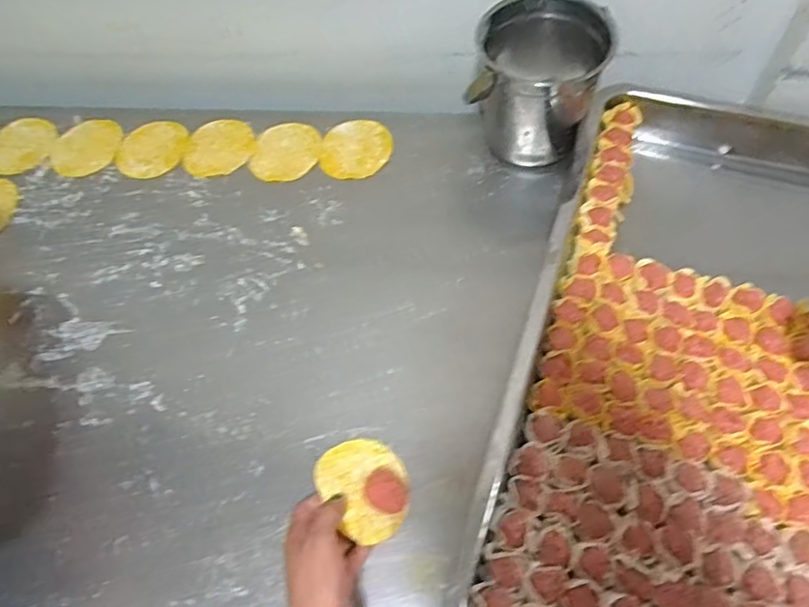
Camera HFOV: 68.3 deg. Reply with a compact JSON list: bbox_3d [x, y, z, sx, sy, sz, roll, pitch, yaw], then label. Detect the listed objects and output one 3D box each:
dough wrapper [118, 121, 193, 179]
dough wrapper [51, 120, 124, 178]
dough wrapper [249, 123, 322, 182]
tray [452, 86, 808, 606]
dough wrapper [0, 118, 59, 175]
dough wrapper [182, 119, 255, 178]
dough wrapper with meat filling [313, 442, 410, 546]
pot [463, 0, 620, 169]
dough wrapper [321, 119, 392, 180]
[{"bbox_3d":[-0.309,-0.190,0.732,0.083,0.004,0.091,-1,62,2],"label":"dough wrapper"},{"bbox_3d":[-0.392,-0.195,0.740,0.090,0.008,0.090,-1,62,2],"label":"dough wrapper"},{"bbox_3d":[-0.142,-0.183,0.715,0.078,0.004,0.088,5,62,5],"label":"dough wrapper"},{"bbox_3d":[0.308,0.054,0.534,0.386,0.067,0.595,18,64,11],"label":"tray"},{"bbox_3d":[-0.479,-0.198,0.745,0.083,0.006,0.084,-1,62,2],"label":"dough wrapper"},{"bbox_3d":[-0.223,-0.190,0.724,0.080,0.004,0.090,8,62,6],"label":"dough wrapper"},{"bbox_3d":[-0.030,0.153,0.503,0.081,0.012,0.075,46,46,14],"label":"dough wrapper with meat filling"},{"bbox_3d":[0.142,-0.236,0.650,0.132,0.147,0.114,10,63,8],"label":"pot"},{"bbox_3d":[-0.057,-0.185,0.710,0.082,0.004,0.091,-4,61,3],"label":"dough wrapper"}]

